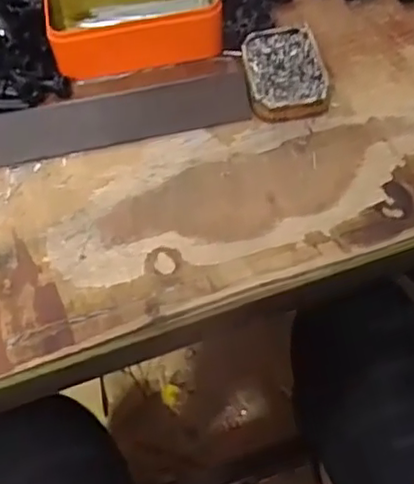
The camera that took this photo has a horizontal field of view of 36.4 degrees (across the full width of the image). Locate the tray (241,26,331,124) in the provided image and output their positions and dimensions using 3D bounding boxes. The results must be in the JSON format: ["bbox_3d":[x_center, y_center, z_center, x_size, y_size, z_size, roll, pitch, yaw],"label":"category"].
[{"bbox_3d":[0.063,-0.135,0.510,0.062,0.023,0.087,-7,57,-2],"label":"tray"}]

